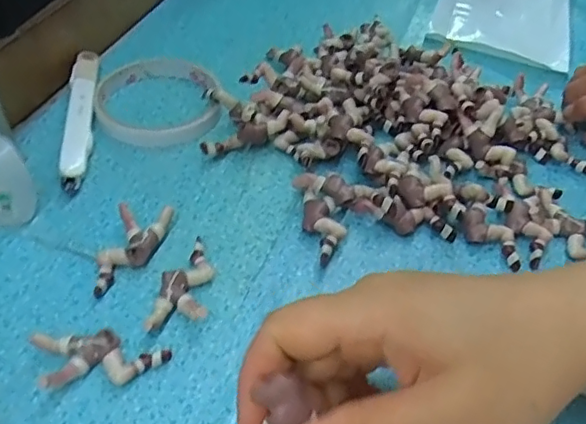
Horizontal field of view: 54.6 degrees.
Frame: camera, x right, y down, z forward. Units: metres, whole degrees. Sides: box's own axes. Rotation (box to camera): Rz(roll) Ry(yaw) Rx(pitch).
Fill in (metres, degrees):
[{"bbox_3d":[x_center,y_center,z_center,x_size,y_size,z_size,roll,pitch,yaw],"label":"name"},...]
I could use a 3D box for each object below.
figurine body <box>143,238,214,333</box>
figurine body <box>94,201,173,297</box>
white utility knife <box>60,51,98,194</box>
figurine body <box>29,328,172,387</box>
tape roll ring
[{"bbox_3d":[-0.052,0.037,0.284,0.025,0.013,0.058,8,46,2],"label":"figurine body"},{"bbox_3d":[-0.085,0.020,0.295,0.028,0.015,0.054,12,46,6],"label":"figurine body"},{"bbox_3d":[-0.138,-0.062,0.369,0.016,0.014,0.133,-5,47,-10],"label":"white utility knife"},{"bbox_3d":[-0.085,0.065,0.253,0.057,0.015,0.025,-5,47,-11],"label":"figurine body"},{"bbox_3d":[-0.091,-0.077,0.387,0.082,0.013,0.084,3,46,-3],"label":"tape roll ring"}]

